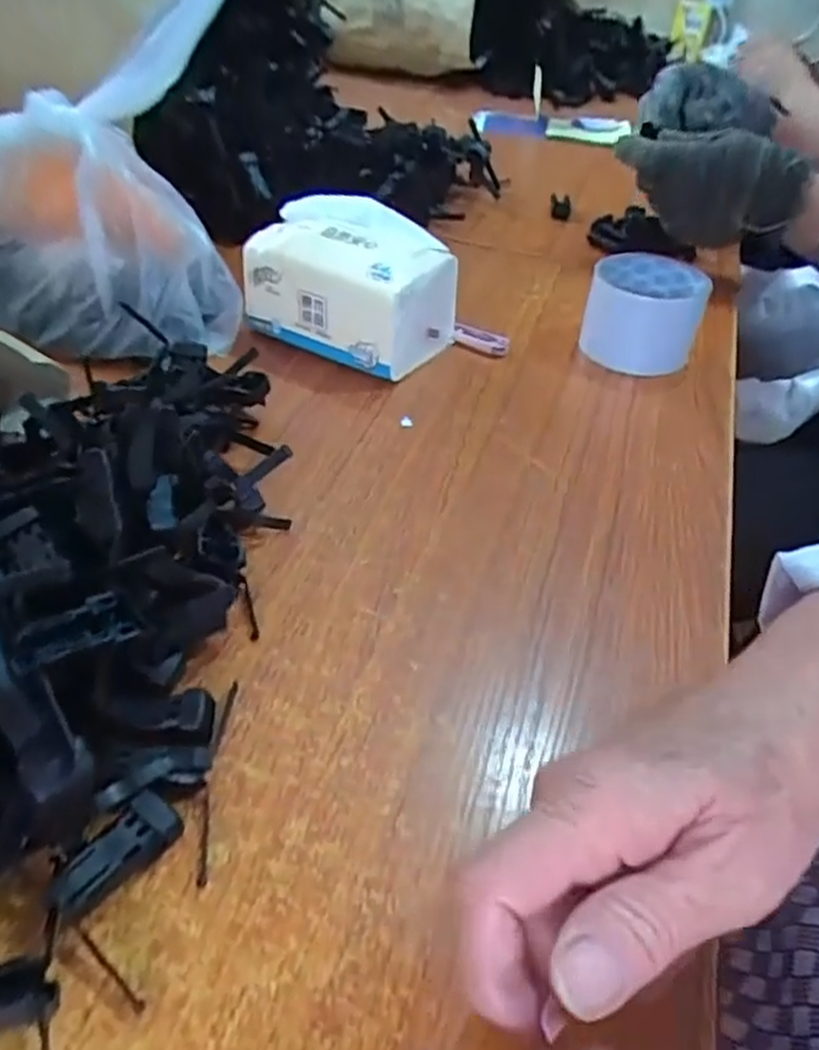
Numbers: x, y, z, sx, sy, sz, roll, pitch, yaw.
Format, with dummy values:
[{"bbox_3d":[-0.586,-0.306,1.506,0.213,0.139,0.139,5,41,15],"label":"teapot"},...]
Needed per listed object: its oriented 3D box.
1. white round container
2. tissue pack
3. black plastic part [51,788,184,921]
[{"bbox_3d":[0.180,-0.164,0.595,0.082,0.066,0.082,4,41,-4],"label":"white round container"},{"bbox_3d":[-0.037,-0.181,0.568,0.134,0.088,0.099,26,44,20],"label":"tissue pack"},{"bbox_3d":[-0.103,0.116,0.268,0.020,0.015,0.046,42,47,10],"label":"black plastic part"}]

